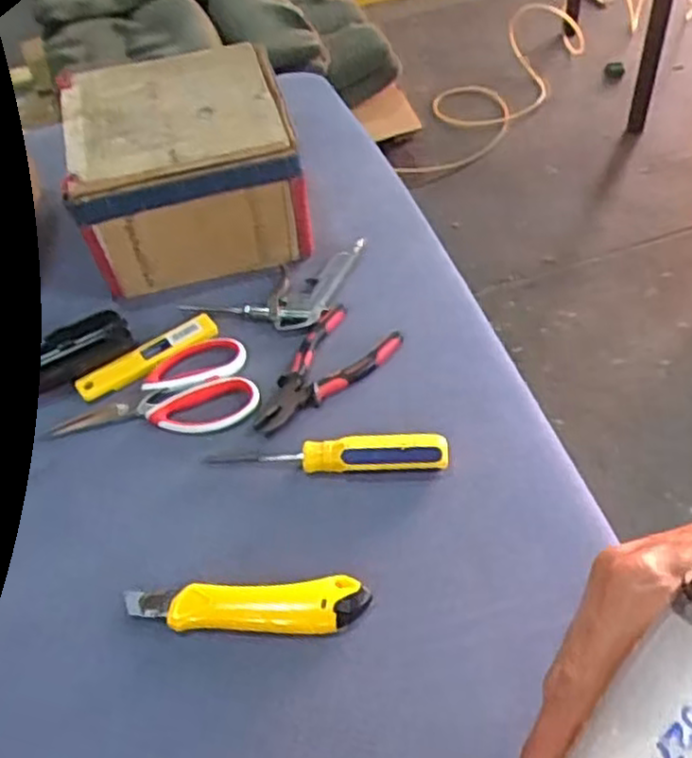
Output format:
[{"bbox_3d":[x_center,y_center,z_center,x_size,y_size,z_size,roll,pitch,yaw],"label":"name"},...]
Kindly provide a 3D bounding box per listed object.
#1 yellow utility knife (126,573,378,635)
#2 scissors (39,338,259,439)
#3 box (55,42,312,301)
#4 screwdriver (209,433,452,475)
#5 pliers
[{"bbox_3d":[-0.069,0.159,0.516,0.166,0.012,0.036,-4,50,3],"label":"yellow utility knife"},{"bbox_3d":[-0.168,0.017,0.645,0.175,0.006,0.093,-17,50,-8],"label":"scissors"},{"bbox_3d":[-0.159,-0.219,0.760,0.211,0.128,0.209,-14,50,-6],"label":"box"},{"bbox_3d":[-0.015,0.058,0.586,0.187,0.019,0.029,-1,50,5],"label":"screwdriver"},{"bbox_3d":[-0.024,-0.007,0.647,0.074,0.010,0.149,31,59,27],"label":"pliers"}]

